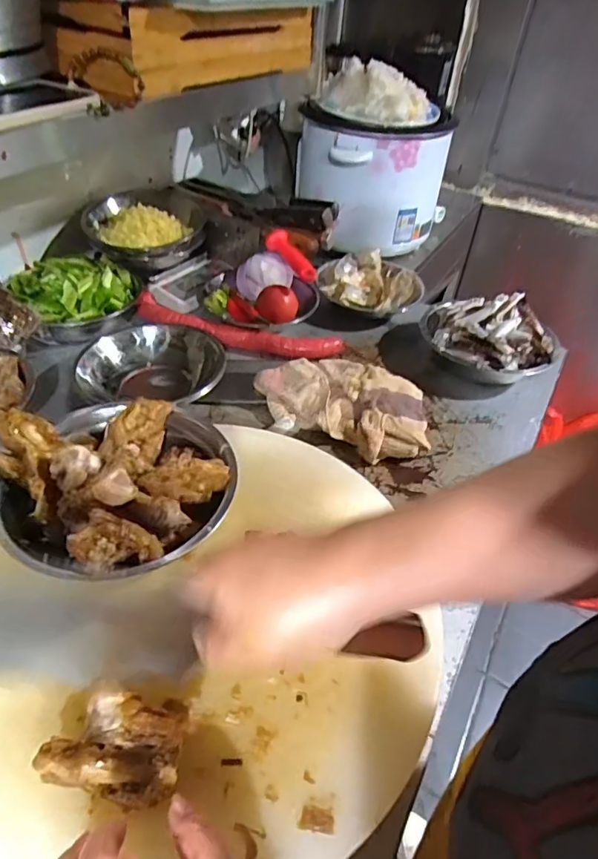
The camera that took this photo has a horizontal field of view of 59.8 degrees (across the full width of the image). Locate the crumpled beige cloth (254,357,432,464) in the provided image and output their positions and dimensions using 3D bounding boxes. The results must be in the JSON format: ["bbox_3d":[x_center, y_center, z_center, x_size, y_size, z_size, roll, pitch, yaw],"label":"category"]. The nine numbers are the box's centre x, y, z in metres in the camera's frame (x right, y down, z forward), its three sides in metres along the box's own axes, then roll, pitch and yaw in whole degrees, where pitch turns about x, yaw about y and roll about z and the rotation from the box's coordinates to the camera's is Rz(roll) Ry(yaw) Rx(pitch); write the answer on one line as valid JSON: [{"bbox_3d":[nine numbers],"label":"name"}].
[{"bbox_3d":[0.060,-0.032,0.677,0.232,0.064,0.137,5,42,1],"label":"crumpled beige cloth"}]

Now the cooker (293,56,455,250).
[{"bbox_3d":[0.133,-0.520,1.022,0.257,0.293,0.225,0,42,-5],"label":"cooker"}]

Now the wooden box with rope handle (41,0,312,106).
[{"bbox_3d":[-0.119,-0.500,0.668,0.142,0.078,0.387,28,47,24],"label":"wooden box with rope handle"}]

